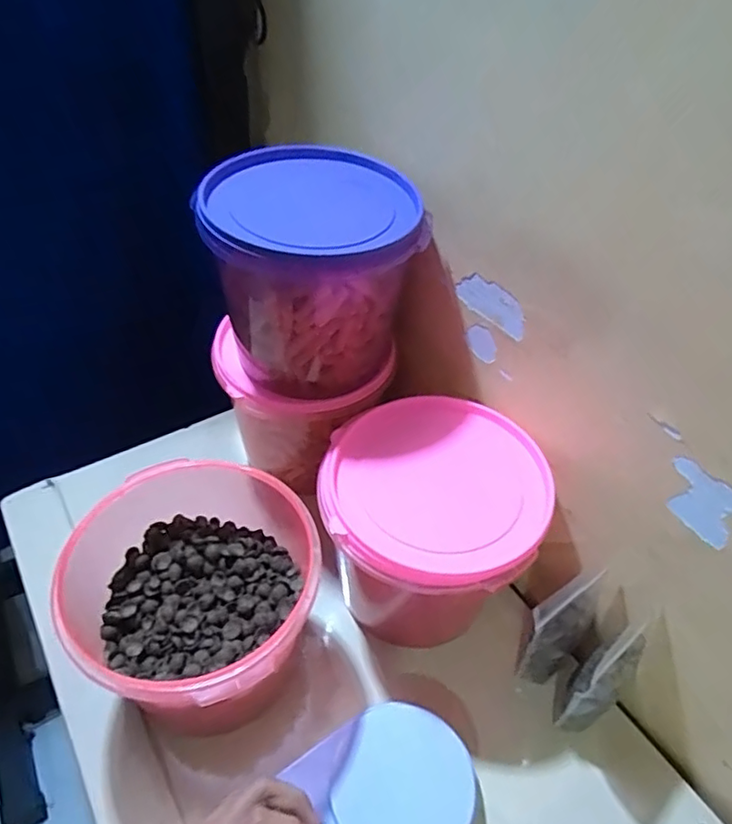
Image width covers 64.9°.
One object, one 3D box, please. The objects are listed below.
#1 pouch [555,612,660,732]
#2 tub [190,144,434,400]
[{"bbox_3d":[0.223,0.246,0.537,0.095,0.151,0.045,-31,55,-31],"label":"pouch"},{"bbox_3d":[-0.060,-0.142,0.608,0.197,0.195,0.193,3,45,-3],"label":"tub"}]

